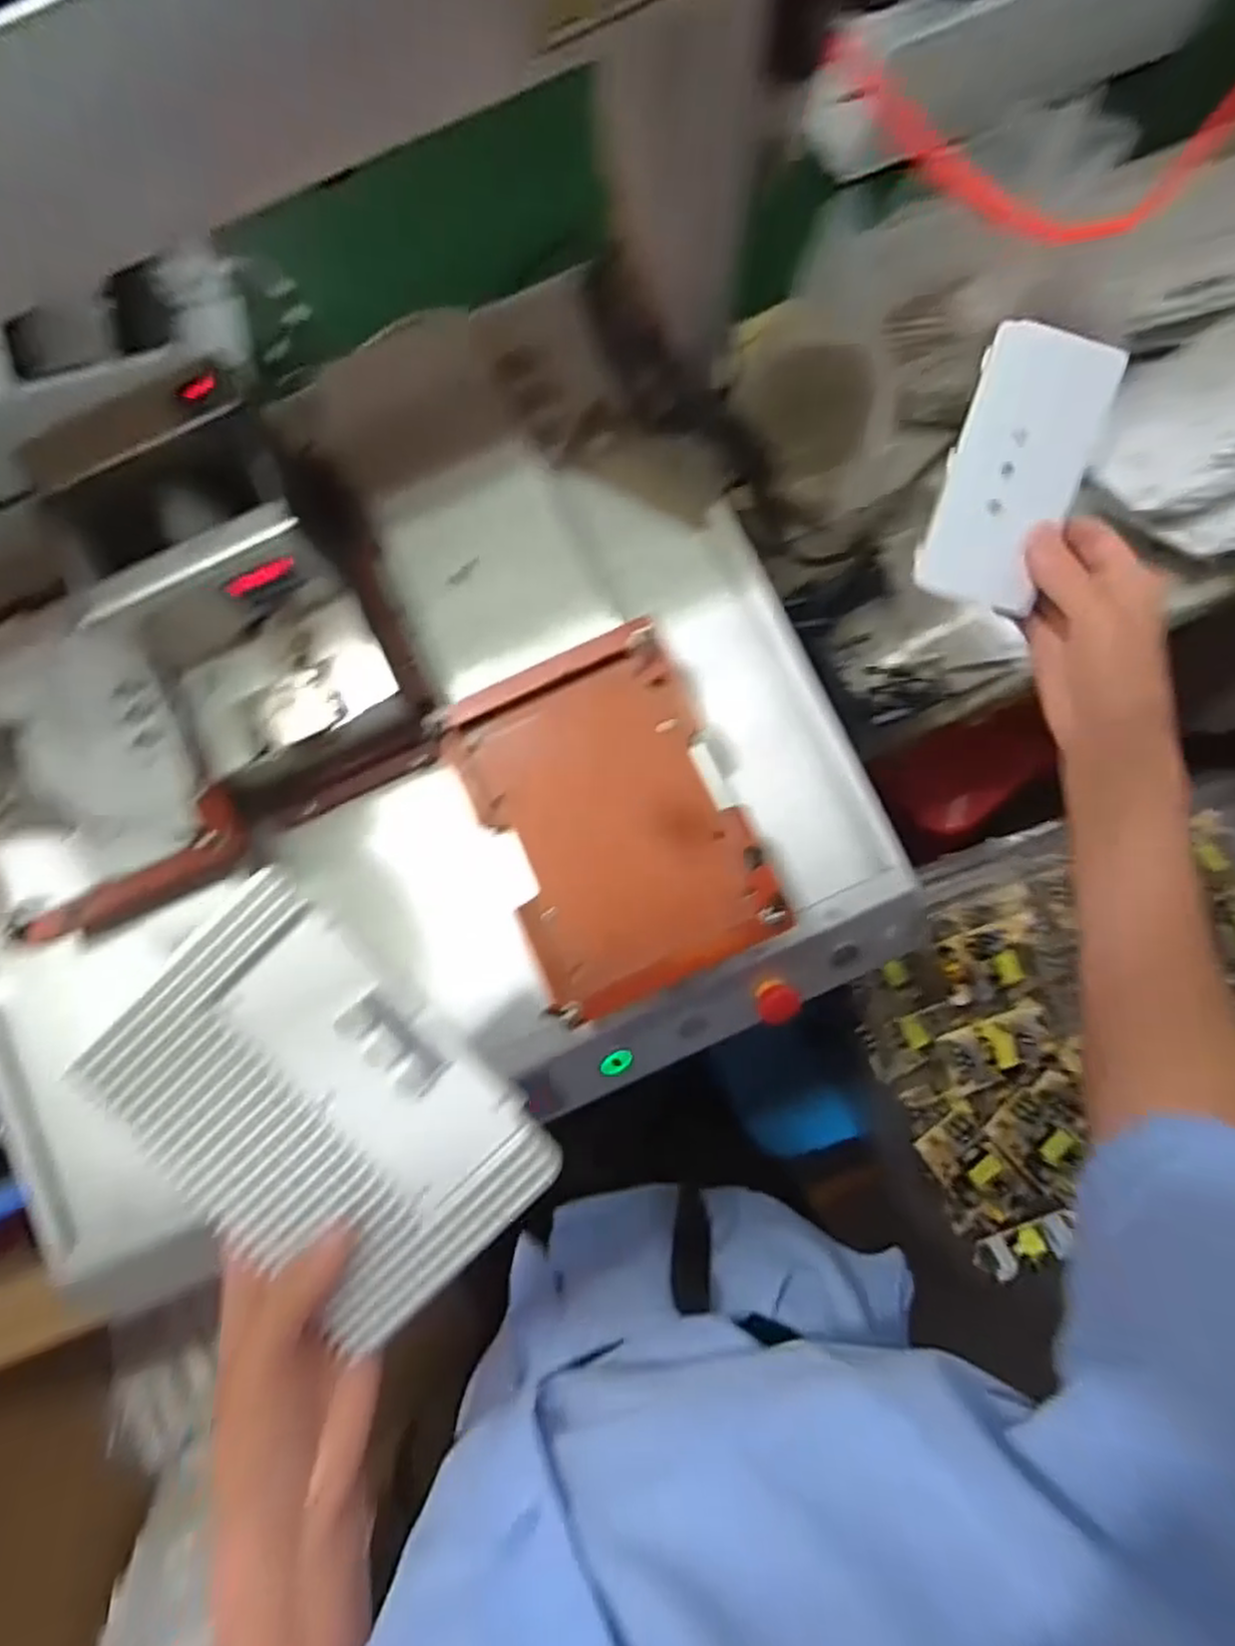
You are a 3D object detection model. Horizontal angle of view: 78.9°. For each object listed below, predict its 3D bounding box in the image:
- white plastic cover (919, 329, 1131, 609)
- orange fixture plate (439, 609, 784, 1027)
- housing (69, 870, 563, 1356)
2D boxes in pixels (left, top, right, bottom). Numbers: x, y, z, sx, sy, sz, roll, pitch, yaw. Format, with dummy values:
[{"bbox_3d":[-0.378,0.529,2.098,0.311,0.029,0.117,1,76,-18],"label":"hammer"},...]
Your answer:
[{"bbox_3d":[0.217,-0.190,0.410,0.069,0.005,0.132,13,113,1],"label":"white plastic cover"},{"bbox_3d":[-0.004,-0.003,0.481,0.151,0.021,0.216,-25,83,-1],"label":"orange fixture plate"},{"bbox_3d":[-0.130,0.129,0.330,0.178,0.031,0.126,43,87,6],"label":"housing"}]

